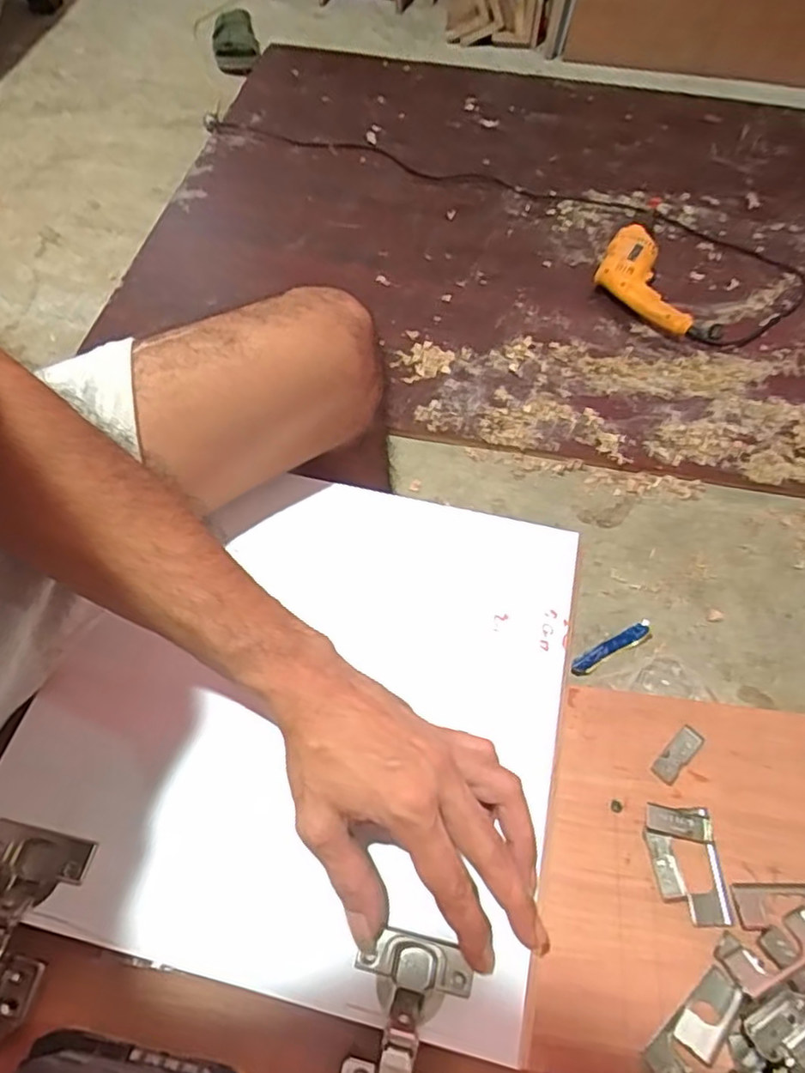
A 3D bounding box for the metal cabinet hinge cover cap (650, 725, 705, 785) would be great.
[{"bbox_3d":[0.178,0.141,0.414,0.039,0.004,0.015,-40,68,-23],"label":"metal cabinet hinge cover cap"}]

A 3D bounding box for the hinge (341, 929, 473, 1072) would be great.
[{"bbox_3d":[-0.005,0.265,0.322,0.056,0.028,0.112,15,59,10],"label":"hinge"}]

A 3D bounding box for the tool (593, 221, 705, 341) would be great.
[{"bbox_3d":[0.428,-0.455,1.149,0.108,0.070,0.263,-17,61,-13],"label":"tool"}]

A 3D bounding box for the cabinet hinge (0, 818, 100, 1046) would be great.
[{"bbox_3d":[-0.220,0.222,0.347,0.059,0.027,0.117,13,59,5],"label":"cabinet hinge"}]

